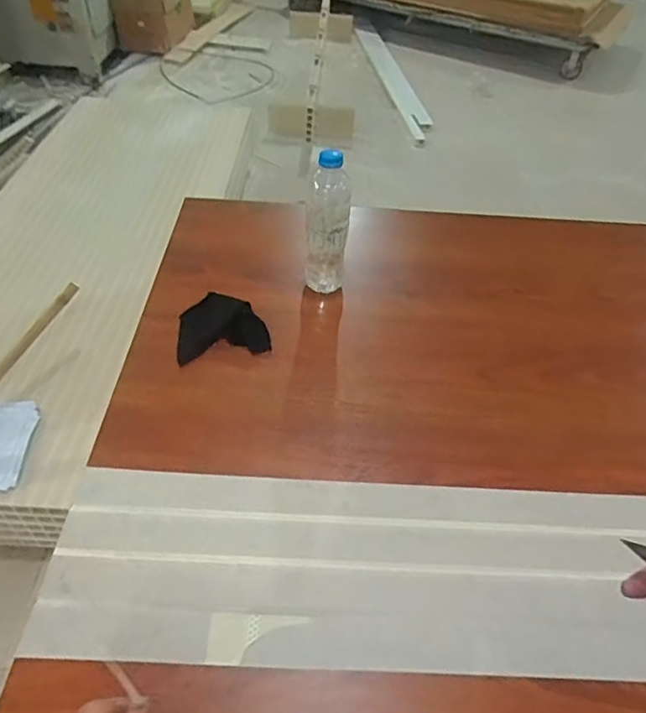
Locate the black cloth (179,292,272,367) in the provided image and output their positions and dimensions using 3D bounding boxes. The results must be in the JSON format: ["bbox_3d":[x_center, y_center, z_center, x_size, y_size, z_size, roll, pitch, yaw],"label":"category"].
[{"bbox_3d":[-0.145,-0.052,0.799,0.127,0.039,0.124,-8,48,-12],"label":"black cloth"}]

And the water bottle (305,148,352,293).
[{"bbox_3d":[0.008,-0.197,0.821,0.064,0.218,0.063,5,47,1],"label":"water bottle"}]

